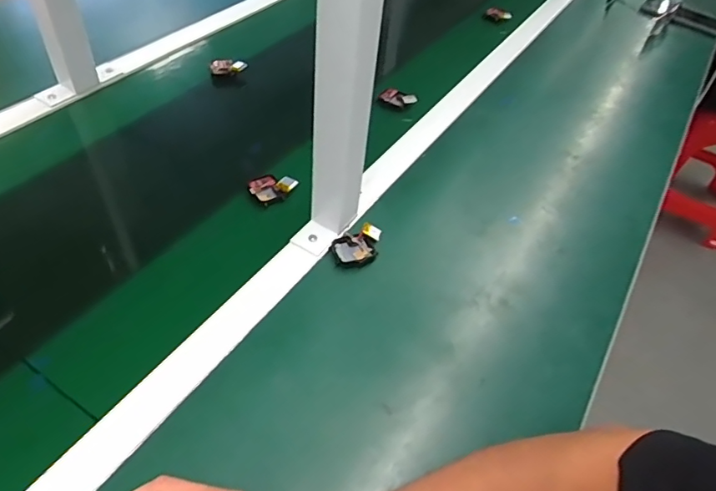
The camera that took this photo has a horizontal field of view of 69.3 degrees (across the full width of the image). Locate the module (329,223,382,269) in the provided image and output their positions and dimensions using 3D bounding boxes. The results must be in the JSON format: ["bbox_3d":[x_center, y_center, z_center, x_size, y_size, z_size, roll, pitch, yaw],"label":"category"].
[{"bbox_3d":[0.003,0.000,0.567,0.063,0.015,0.043,-31,58,-29],"label":"module"}]

